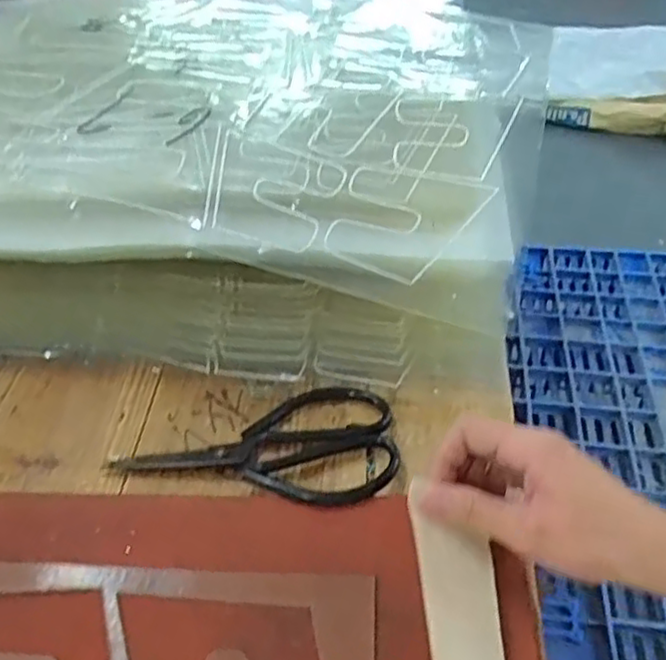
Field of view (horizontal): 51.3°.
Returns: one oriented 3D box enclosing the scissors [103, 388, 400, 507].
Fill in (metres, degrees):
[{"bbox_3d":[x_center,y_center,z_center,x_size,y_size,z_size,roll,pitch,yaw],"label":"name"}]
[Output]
[{"bbox_3d":[-0.050,0.073,0.461,0.183,0.010,0.094,3,44,3],"label":"scissors"}]

